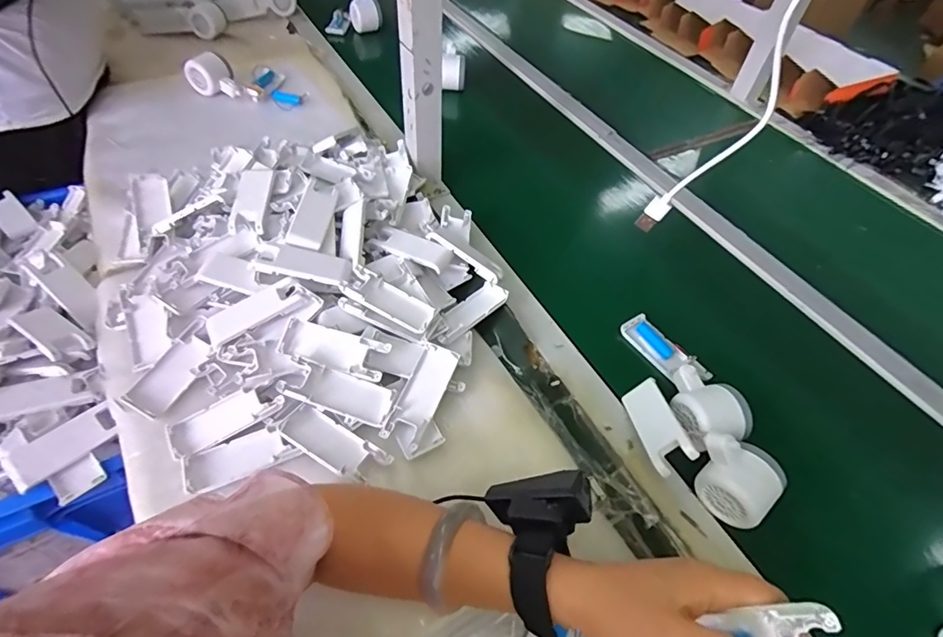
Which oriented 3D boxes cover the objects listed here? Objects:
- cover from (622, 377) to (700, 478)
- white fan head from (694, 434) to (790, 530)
[{"bbox_3d":[0.181,0.103,0.465,0.012,0.039,0.101,38,22,-24],"label":"cover"},{"bbox_3d":[0.239,0.146,0.432,0.055,0.063,0.063,-32,60,-25],"label":"white fan head"}]

